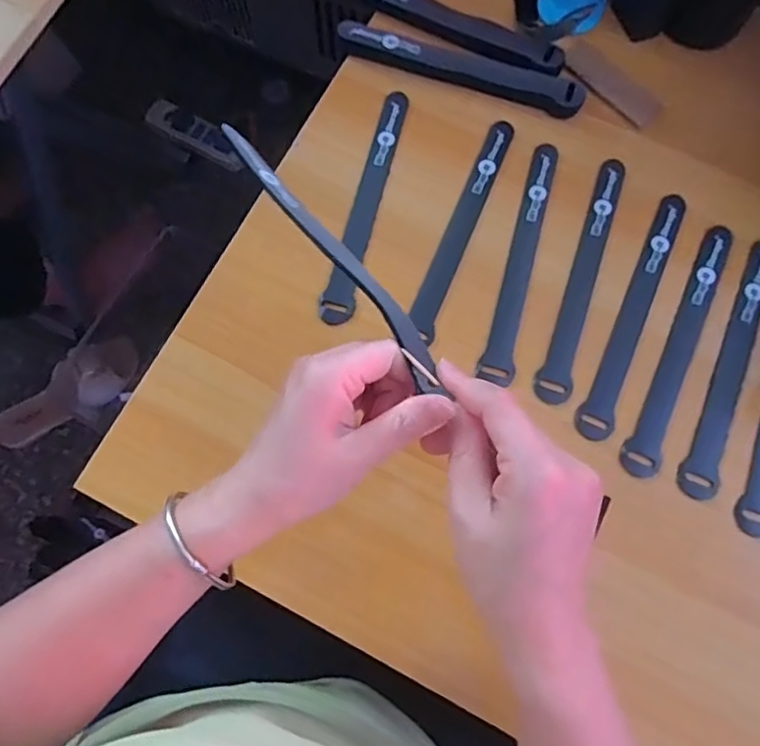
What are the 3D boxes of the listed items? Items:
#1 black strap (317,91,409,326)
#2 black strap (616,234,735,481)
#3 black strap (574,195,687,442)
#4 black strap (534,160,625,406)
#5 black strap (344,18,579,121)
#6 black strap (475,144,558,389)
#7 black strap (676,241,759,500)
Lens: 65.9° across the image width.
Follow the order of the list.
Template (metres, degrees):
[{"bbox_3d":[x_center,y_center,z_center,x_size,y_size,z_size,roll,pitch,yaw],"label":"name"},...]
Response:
[{"bbox_3d":[-0.008,-0.129,0.442,0.024,0.004,0.199,17,73,-1],"label":"black strap"},{"bbox_3d":[0.214,-0.020,0.415,0.025,0.006,0.197,26,75,9],"label":"black strap"},{"bbox_3d":[0.184,-0.044,0.419,0.024,0.004,0.200,24,74,10],"label":"black strap"},{"bbox_3d":[0.150,-0.071,0.428,0.024,0.004,0.198,19,74,8],"label":"black strap"},{"bbox_3d":[0.064,-0.245,0.470,0.197,0.016,0.024,19,76,6],"label":"black strap"},{"bbox_3d":[0.107,-0.086,0.432,0.024,0.004,0.193,16,73,7],"label":"black strap"},{"bbox_3d":[0.248,-0.007,0.411,0.024,0.005,0.200,25,74,6],"label":"black strap"}]

